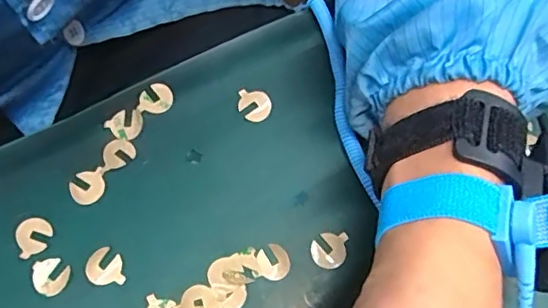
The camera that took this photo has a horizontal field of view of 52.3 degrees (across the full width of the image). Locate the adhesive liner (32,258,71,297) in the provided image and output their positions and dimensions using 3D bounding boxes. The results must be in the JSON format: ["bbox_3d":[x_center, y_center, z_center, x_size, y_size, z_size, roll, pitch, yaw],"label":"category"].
[{"bbox_3d":[-0.108,0.060,0.270,0.017,0.004,0.017,-14,76,-8],"label":"adhesive liner"}]

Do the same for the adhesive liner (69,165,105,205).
[{"bbox_3d":[-0.096,0.017,0.286,0.017,0.004,0.017,-16,73,-10],"label":"adhesive liner"}]

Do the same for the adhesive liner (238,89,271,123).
[{"bbox_3d":[-0.011,-0.028,0.307,0.016,0.004,0.020,-24,69,1],"label":"adhesive liner"}]

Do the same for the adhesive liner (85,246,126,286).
[{"bbox_3d":[-0.083,0.055,0.271,0.017,0.004,0.018,-12,71,-7],"label":"adhesive liner"}]

